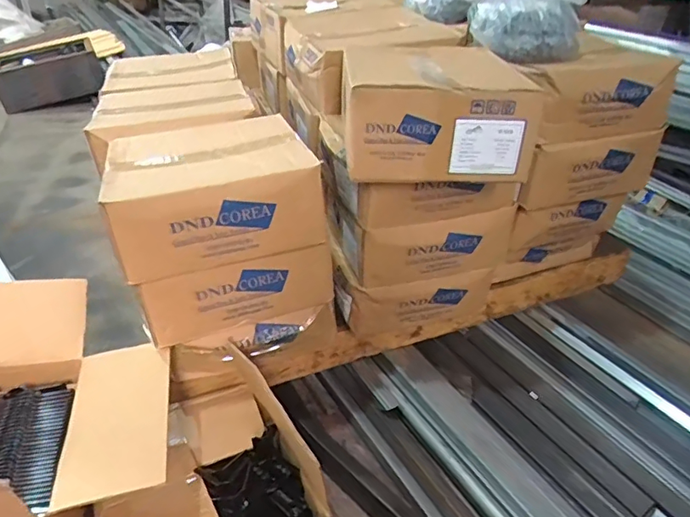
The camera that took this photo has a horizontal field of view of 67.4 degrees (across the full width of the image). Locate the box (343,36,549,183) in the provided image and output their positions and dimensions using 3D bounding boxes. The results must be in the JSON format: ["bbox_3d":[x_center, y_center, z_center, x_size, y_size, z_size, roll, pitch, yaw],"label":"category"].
[{"bbox_3d":[0.145,-0.257,0.870,0.278,0.136,0.332,2,32,-3],"label":"box"}]

